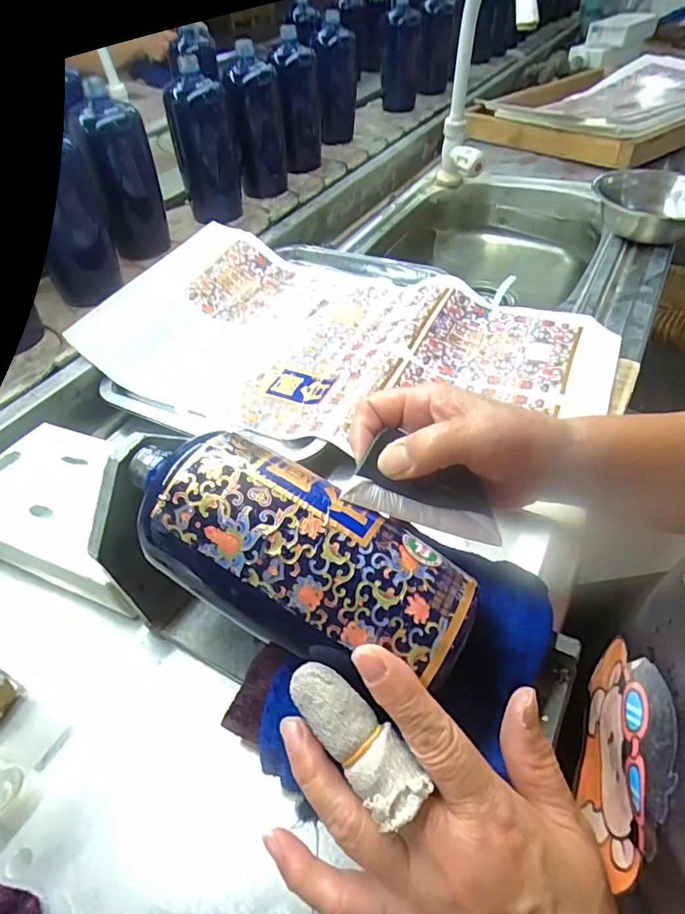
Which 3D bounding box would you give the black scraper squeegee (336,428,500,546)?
[{"bbox_3d":[0.043,0.015,0.269,0.084,0.012,0.048,14,46,-15],"label":"black scraper squeegee"}]

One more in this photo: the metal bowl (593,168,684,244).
[{"bbox_3d":[0.421,-0.326,0.665,0.154,0.049,0.162,-2,48,2],"label":"metal bowl"}]

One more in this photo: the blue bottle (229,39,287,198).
[{"bbox_3d":[-0.132,-0.509,0.784,0.075,0.179,0.073,-5,47,-1],"label":"blue bottle"}]

